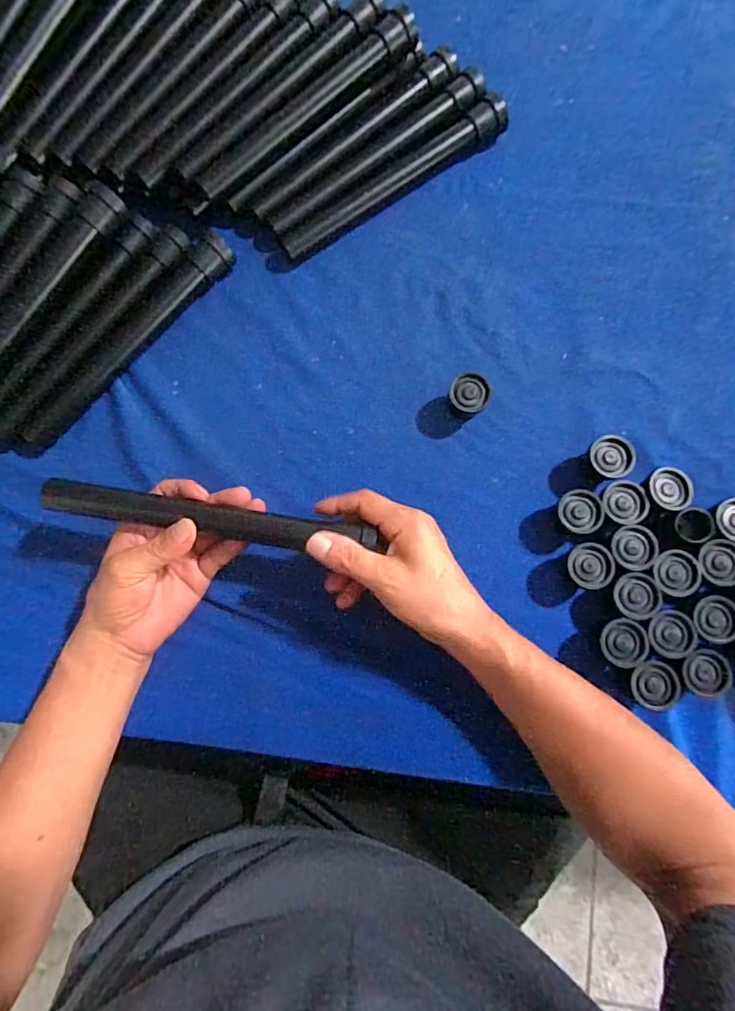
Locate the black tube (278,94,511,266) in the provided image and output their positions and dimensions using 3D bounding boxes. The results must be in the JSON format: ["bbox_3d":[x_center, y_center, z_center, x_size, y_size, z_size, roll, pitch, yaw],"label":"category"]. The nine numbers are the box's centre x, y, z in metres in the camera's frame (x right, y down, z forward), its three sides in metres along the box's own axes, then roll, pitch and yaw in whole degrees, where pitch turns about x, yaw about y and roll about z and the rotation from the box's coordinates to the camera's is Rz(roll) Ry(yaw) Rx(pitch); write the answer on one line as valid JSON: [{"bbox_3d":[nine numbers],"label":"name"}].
[{"bbox_3d":[0.026,-0.309,0.472,0.241,0.026,0.030,-32,82,-4],"label":"black tube"}]

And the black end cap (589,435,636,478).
[{"bbox_3d":[0.202,-0.039,0.422,0.032,0.033,0.035,0,81,1],"label":"black end cap"}]

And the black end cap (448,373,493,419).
[{"bbox_3d":[0.088,-0.096,0.439,0.035,0.033,0.034,0,81,1],"label":"black end cap"}]

